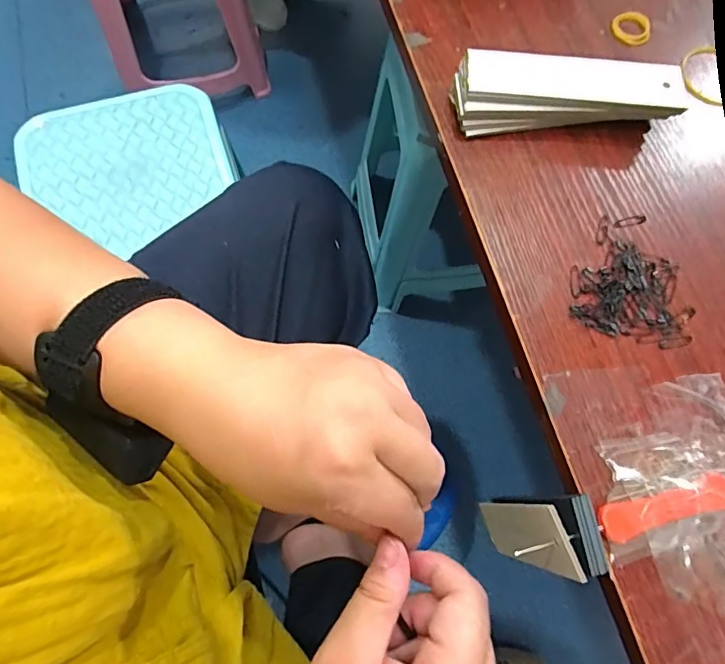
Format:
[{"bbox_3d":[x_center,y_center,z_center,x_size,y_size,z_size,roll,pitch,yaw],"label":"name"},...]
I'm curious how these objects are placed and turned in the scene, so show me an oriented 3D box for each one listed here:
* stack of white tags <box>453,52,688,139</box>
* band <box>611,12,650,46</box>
[{"bbox_3d":[0.120,-0.141,0.293,0.130,0.025,0.038,-2,71,-3],"label":"stack of white tags"},{"bbox_3d":[0.177,-0.200,0.328,0.025,0.004,0.026,1,71,-2],"label":"band"}]

